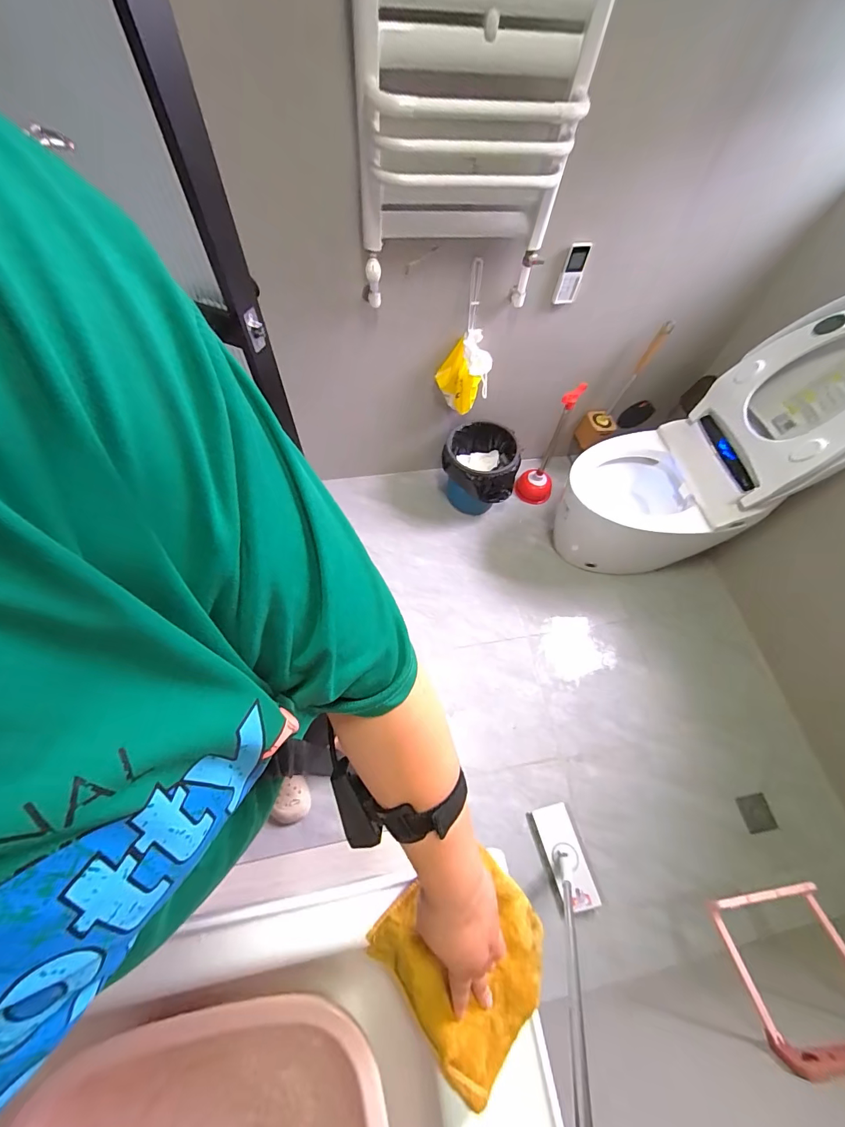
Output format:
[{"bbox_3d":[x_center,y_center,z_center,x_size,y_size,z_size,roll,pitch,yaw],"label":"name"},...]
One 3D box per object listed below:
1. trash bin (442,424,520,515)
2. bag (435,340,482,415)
[{"bbox_3d":[0.205,-0.343,1.527,0.257,0.289,0.224,13,64,3],"label":"trash bin"},{"bbox_3d":[0.113,-0.573,1.288,0.124,0.260,0.050,28,66,10],"label":"bag"}]

